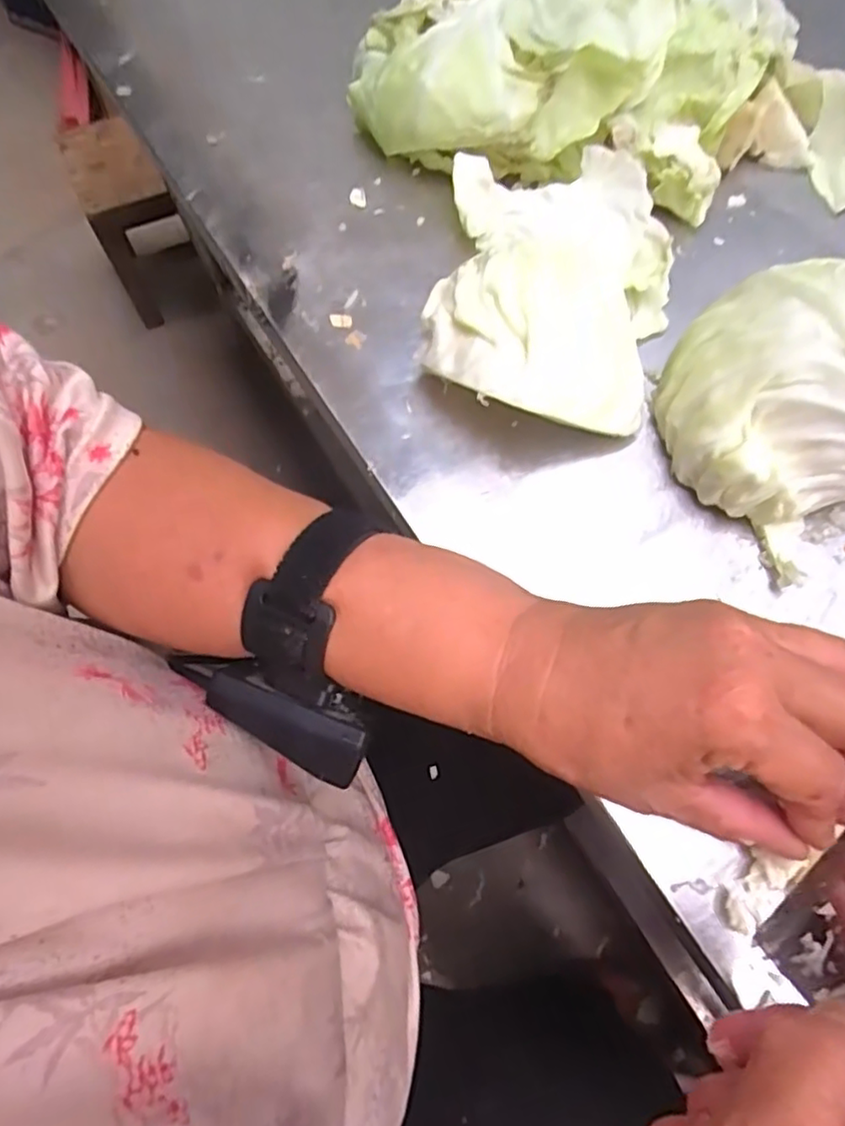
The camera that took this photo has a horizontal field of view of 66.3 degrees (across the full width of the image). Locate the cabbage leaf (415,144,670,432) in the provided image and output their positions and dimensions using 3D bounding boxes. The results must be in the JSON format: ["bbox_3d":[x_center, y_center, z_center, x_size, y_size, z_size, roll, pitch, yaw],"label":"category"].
[{"bbox_3d":[0.063,-0.134,0.306,0.110,0.051,0.154,9,69,2],"label":"cabbage leaf"}]

